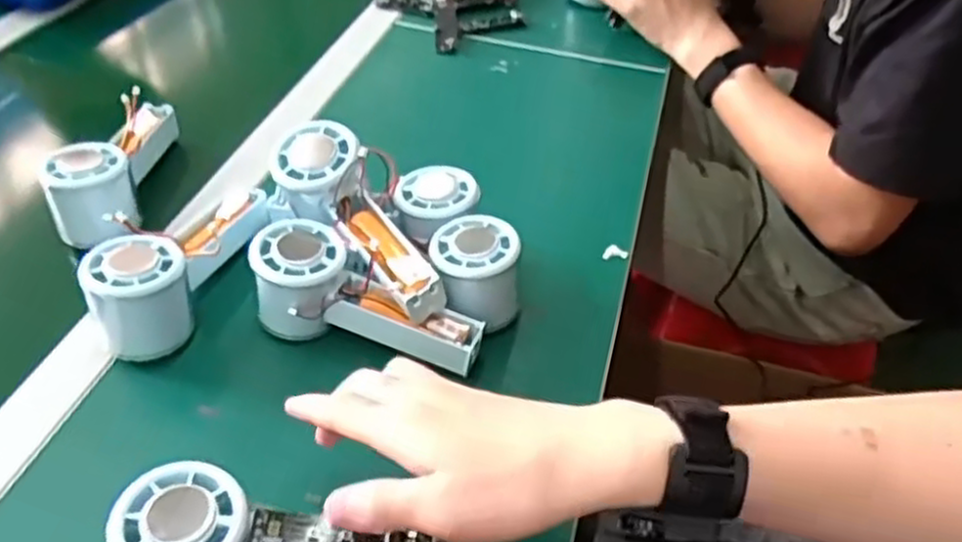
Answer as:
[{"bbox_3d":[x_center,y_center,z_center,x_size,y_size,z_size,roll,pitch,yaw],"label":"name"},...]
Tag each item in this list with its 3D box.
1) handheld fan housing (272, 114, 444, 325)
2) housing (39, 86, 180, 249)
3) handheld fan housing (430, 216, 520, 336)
[{"bbox_3d":[-0.077,-0.033,0.488,0.061,0.055,0.153,-30,68,-31],"label":"handheld fan housing"},{"bbox_3d":[-0.277,-0.086,0.586,0.048,0.062,0.144,1,42,-2],"label":"housing"},{"bbox_3d":[-0.004,0.000,0.500,0.056,0.048,0.056,-2,42,-6],"label":"handheld fan housing"}]

